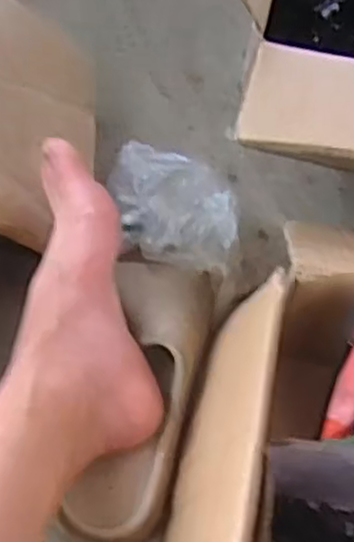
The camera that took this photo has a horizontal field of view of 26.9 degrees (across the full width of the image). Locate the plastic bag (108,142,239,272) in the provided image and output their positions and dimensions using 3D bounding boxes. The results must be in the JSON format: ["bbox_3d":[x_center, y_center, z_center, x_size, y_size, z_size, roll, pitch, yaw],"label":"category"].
[{"bbox_3d":[-0.007,-0.054,0.644,0.099,0.064,0.147,-10,59,-11],"label":"plastic bag"}]

